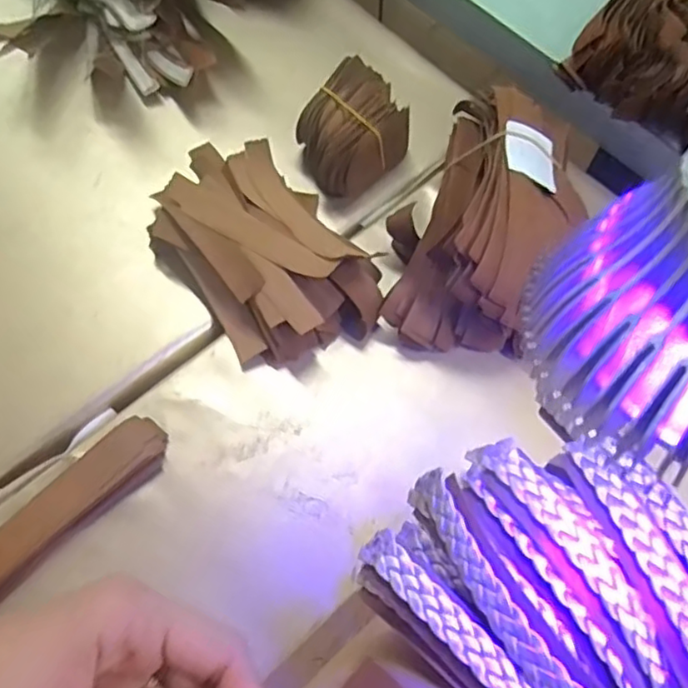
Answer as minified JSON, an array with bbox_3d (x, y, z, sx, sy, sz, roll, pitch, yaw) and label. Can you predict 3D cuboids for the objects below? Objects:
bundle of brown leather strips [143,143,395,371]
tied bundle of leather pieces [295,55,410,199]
[{"bbox_3d":[-0.054,-0.060,0.407,0.105,0.040,0.152,-25,70,-16],"label":"bundle of brown leather strips"},{"bbox_3d":[0.005,-0.142,0.449,0.071,0.060,0.060,-28,70,-17],"label":"tied bundle of leather pieces"}]

